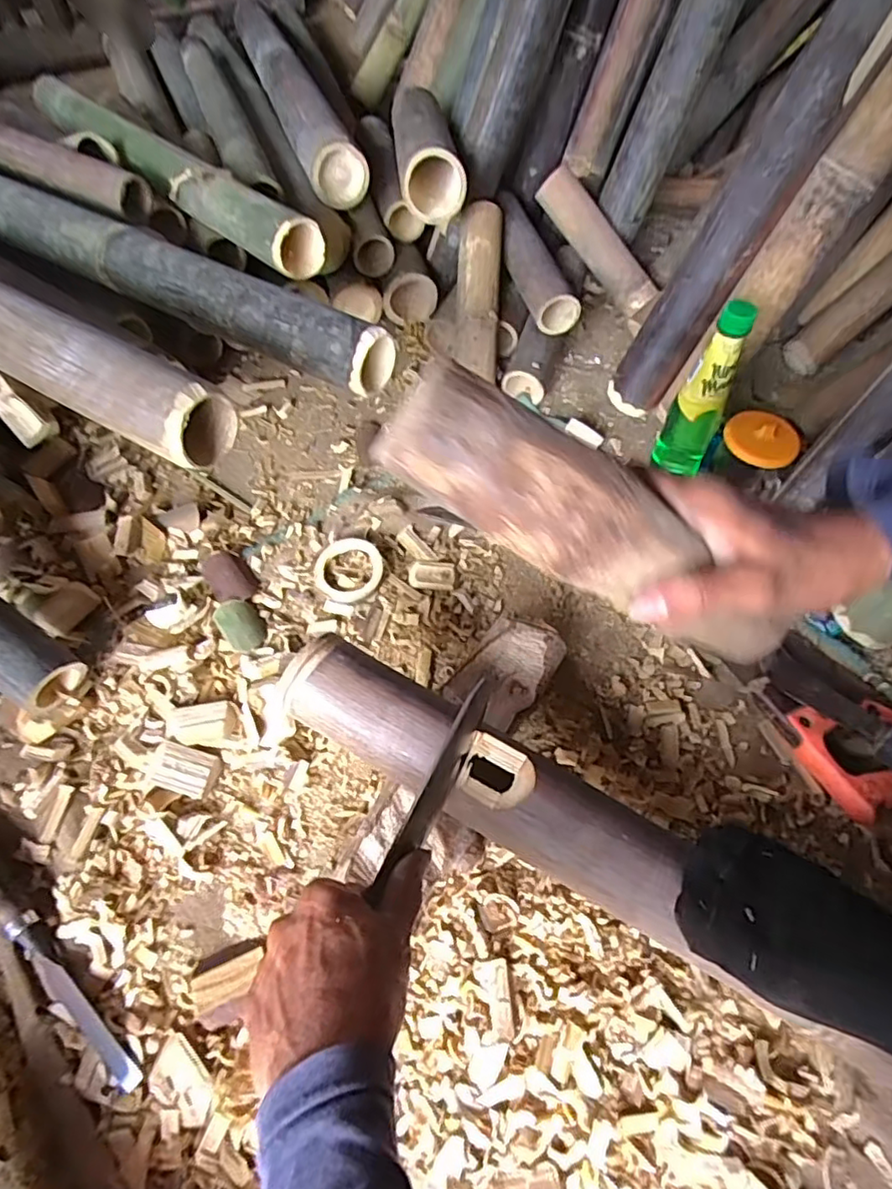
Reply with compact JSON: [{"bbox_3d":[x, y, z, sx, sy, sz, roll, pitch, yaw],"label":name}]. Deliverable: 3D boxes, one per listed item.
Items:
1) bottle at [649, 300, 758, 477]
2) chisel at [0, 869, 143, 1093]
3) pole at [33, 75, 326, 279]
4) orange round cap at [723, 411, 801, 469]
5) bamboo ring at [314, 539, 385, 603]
[{"bbox_3d":[0.279,-0.207,0.659,0.057,0.220,0.052,24,61,12],"label":"bottle"},{"bbox_3d":[-0.304,0.261,0.451,0.239,0.028,0.020,40,65,19],"label":"chisel"},{"bbox_3d":[-0.330,-0.512,0.728,0.519,0.061,0.062,40,64,20],"label":"pole"},{"bbox_3d":[0.348,-0.172,0.669,0.069,0.012,0.074,0,76,-1],"label":"orange round cap"},{"bbox_3d":[-0.103,-0.027,0.642,0.071,0.012,0.073,1,59,-2],"label":"bamboo ring"}]

